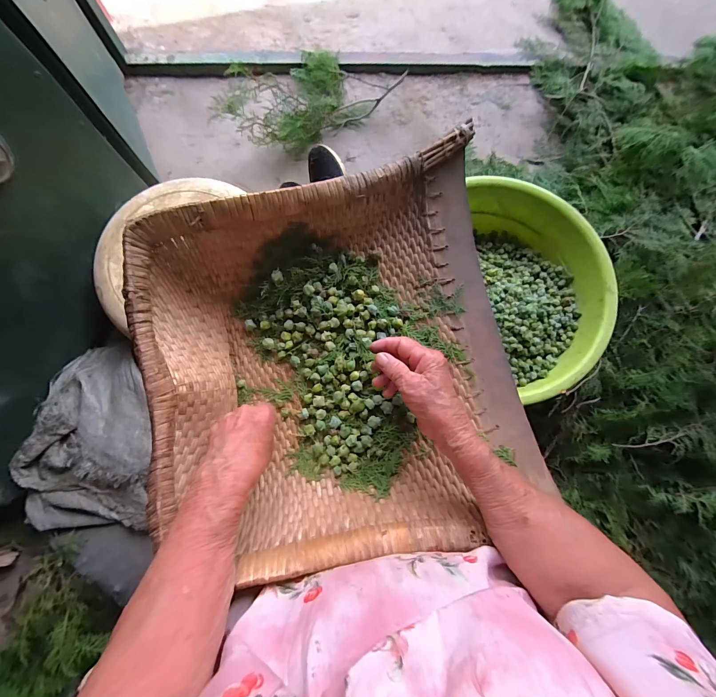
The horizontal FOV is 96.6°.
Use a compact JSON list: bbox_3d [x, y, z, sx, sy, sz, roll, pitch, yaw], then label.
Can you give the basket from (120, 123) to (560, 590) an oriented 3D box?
[{"bbox_3d":[-0.014,0.004,0.380,0.407,0.132,0.416,-12,79,-2],"label":"basket"}]

